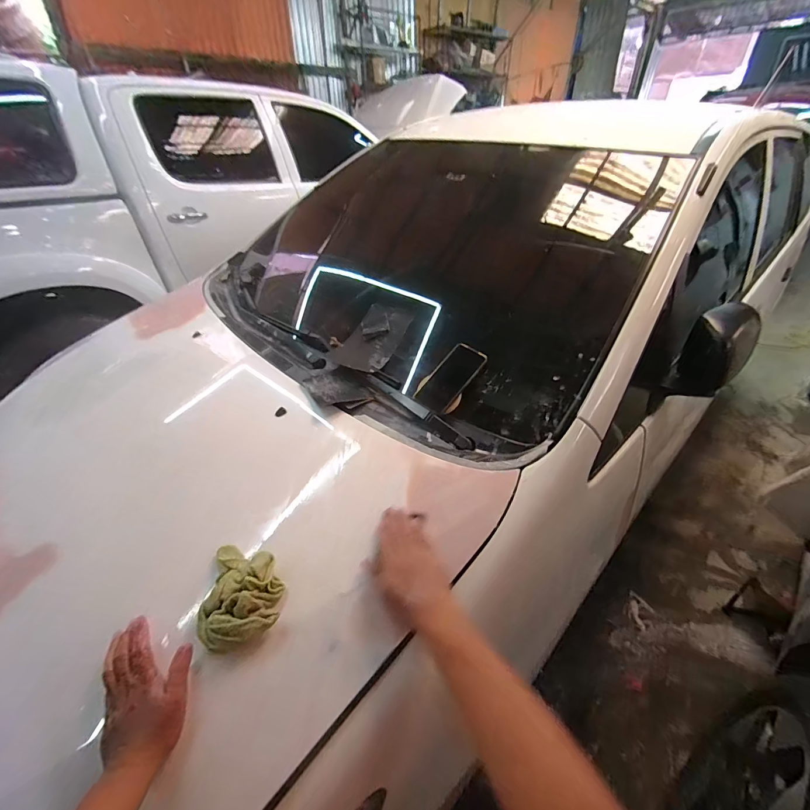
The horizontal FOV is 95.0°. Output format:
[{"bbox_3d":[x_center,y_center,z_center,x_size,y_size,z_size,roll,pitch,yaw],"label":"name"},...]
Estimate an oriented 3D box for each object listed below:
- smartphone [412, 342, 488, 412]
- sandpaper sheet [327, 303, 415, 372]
[{"bbox_3d":[0.097,-0.060,0.792,0.080,0.012,0.158,34,82,33],"label":"smartphone"},{"bbox_3d":[-0.079,-0.168,0.940,0.147,0.019,0.203,28,70,29],"label":"sandpaper sheet"}]

